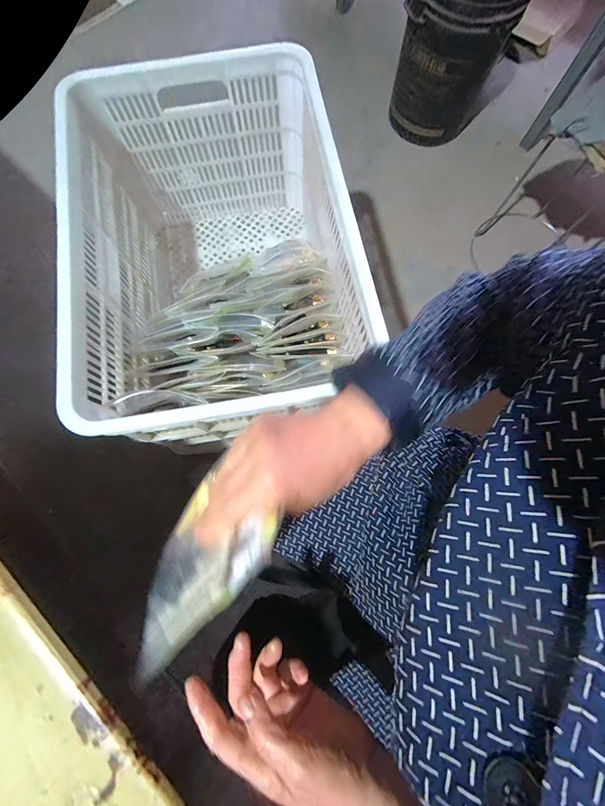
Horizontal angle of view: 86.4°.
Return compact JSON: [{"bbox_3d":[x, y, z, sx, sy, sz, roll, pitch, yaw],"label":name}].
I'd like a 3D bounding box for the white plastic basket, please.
[{"bbox_3d":[-0.145,-0.256,0.613,0.411,0.322,0.578,-11,79,-3],"label":"white plastic basket"}]

